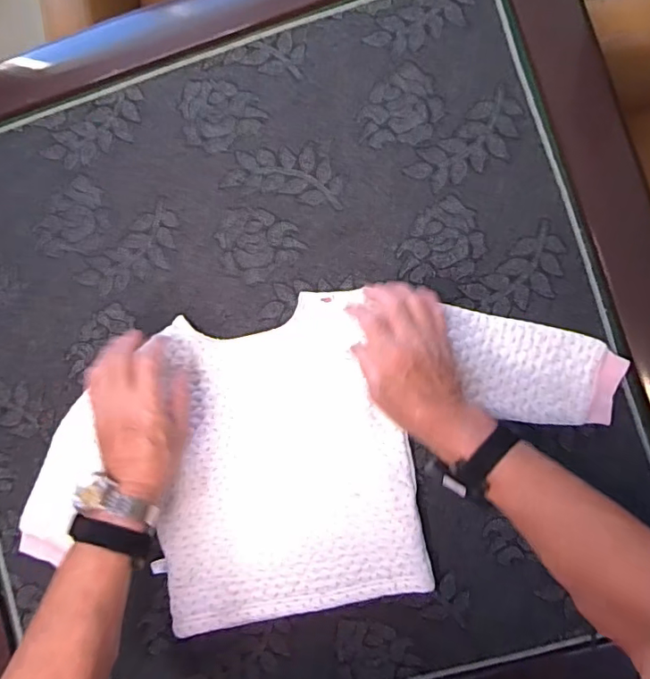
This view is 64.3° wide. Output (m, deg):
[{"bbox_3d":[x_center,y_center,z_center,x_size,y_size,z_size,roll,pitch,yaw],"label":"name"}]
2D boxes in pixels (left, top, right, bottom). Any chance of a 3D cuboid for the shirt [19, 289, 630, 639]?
[{"bbox_3d":[-0.022,0.130,0.598,0.685,0.026,0.336,-12,84,5],"label":"shirt"}]

